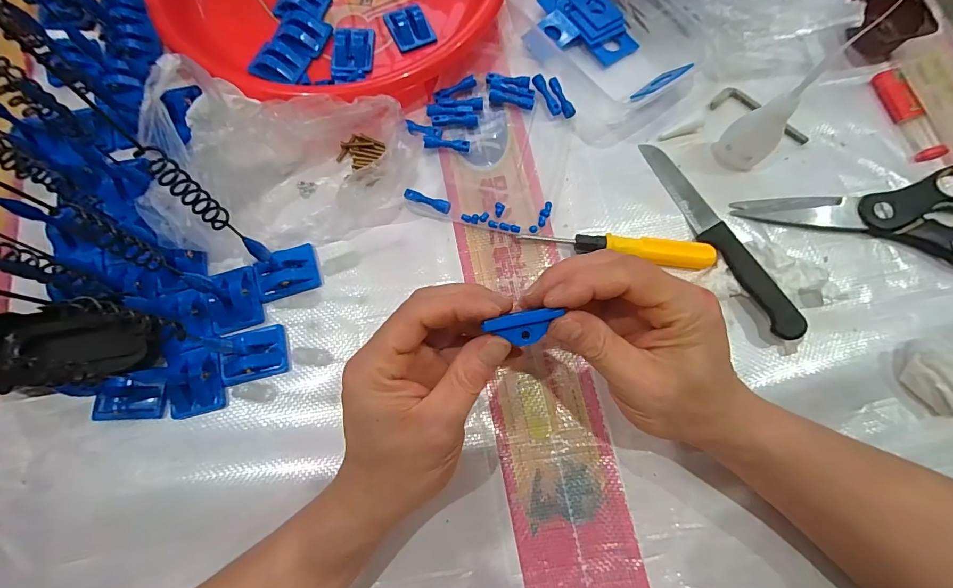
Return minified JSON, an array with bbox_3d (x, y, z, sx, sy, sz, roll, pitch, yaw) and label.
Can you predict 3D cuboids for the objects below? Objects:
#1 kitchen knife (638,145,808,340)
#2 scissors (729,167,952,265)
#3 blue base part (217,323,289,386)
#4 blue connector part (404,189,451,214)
[{"bbox_3d":[0.178,-0.046,0.308,0.021,0.022,0.173,-25,77,-7],"label":"kitchen knife"},{"bbox_3d":[0.314,-0.048,0.311,0.216,0.013,0.086,-9,76,-3],"label":"scissors"},{"bbox_3d":[-0.153,0.042,0.285,0.043,0.016,0.033,-18,76,-5],"label":"blue base part"},{"bbox_3d":[-0.038,-0.071,0.320,0.037,0.011,0.008,25,76,6],"label":"blue connector part"}]

